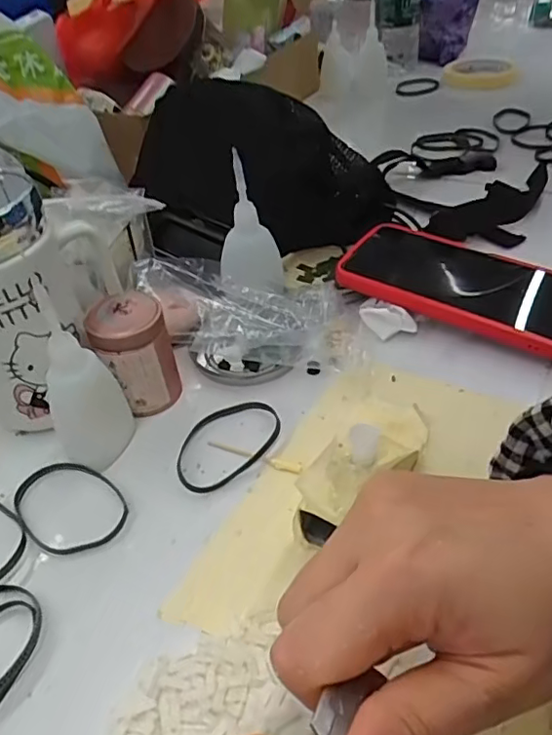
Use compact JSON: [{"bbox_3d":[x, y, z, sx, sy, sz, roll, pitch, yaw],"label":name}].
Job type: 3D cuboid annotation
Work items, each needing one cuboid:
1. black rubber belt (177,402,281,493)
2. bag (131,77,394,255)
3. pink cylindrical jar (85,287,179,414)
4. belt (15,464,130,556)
[{"bbox_3d":[-0.029,0.043,0.335,0.071,0.004,0.047,-34,49,-29],"label":"black rubber belt"},{"bbox_3d":[-0.015,-0.180,0.499,0.223,0.110,0.092,20,44,28],"label":"bag"},{"bbox_3d":[-0.085,-0.009,0.354,0.043,0.065,0.043,-14,42,-9],"label":"pink cylindrical jar"},{"bbox_3d":[-0.111,0.075,0.312,0.050,0.006,0.062,-29,47,-25],"label":"belt"}]

